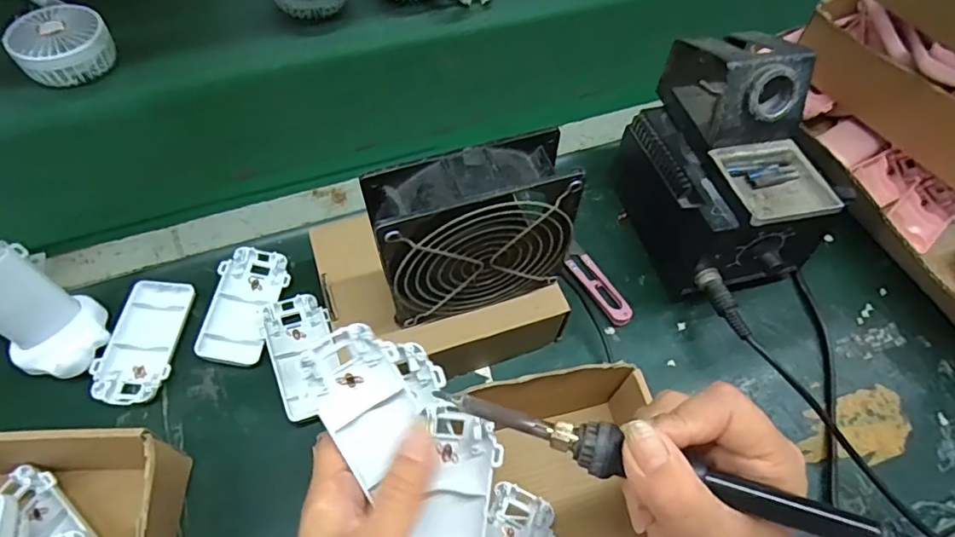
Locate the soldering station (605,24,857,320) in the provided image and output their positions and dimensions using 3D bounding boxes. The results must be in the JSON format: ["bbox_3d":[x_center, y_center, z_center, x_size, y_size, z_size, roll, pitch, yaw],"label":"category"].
[{"bbox_3d":[0.196,-0.083,0.438,0.111,0.159,0.178,-11,59,-10],"label":"soldering station"}]

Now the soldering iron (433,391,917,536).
[{"bbox_3d":[0.083,0.086,0.228,0.204,0.014,0.019,15,58,13],"label":"soldering iron"}]

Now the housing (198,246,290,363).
[{"bbox_3d":[-0.178,0.027,0.427,0.050,0.014,0.097,2,58,-2],"label":"housing"}]

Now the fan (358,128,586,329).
[{"bbox_3d":[-0.004,-0.021,0.347,0.118,0.113,0.044,-15,60,-13],"label":"fan"}]

